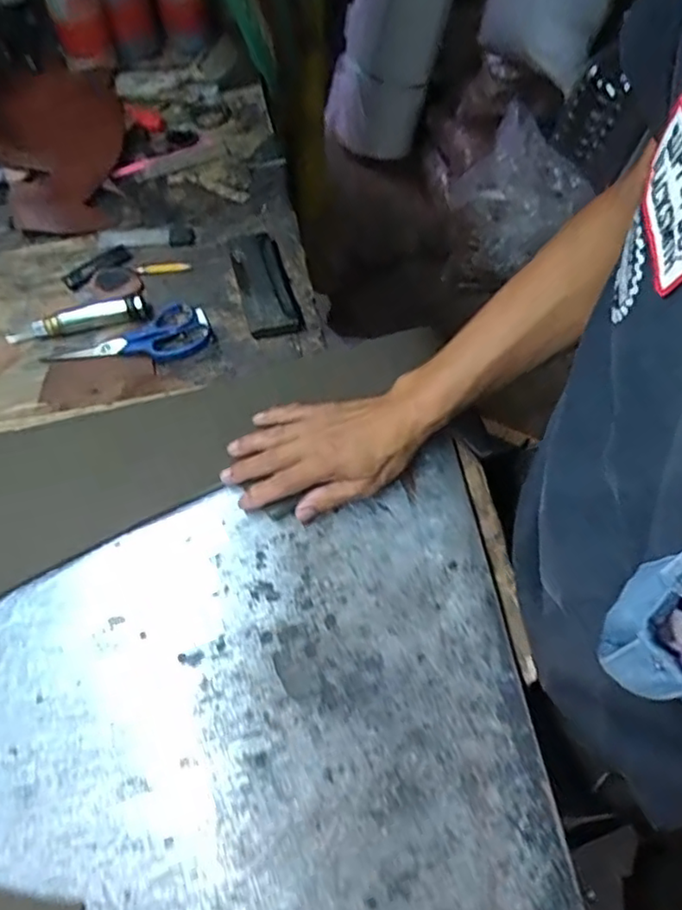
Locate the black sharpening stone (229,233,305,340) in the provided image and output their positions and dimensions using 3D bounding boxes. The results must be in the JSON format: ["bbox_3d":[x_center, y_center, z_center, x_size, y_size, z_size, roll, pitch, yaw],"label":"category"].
[{"bbox_3d":[-0.087,-0.192,0.700,0.060,0.010,0.157,-8,58,-21],"label":"black sharpening stone"}]

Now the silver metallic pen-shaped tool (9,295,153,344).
[{"bbox_3d":[-0.281,-0.145,0.673,0.147,0.023,0.020,-10,62,-8],"label":"silver metallic pen-shaped tool"}]

